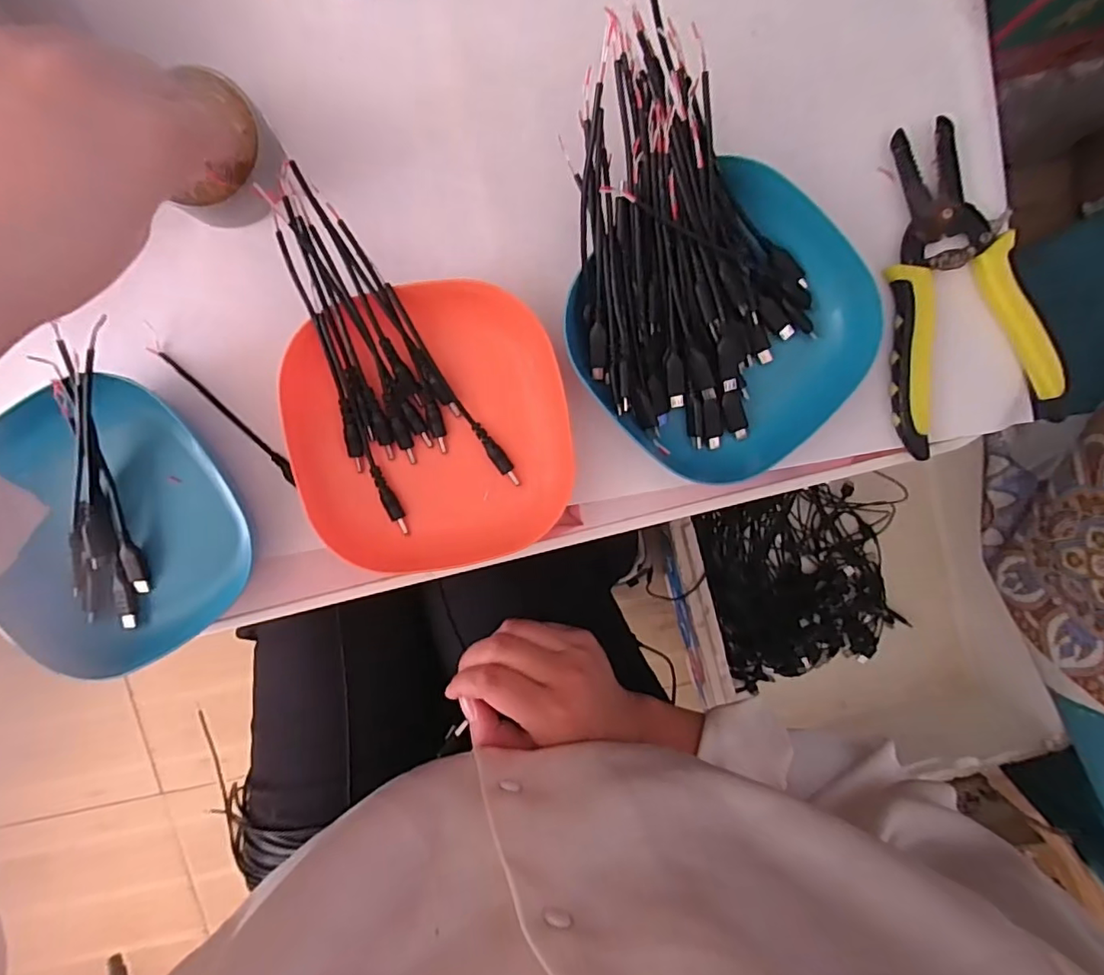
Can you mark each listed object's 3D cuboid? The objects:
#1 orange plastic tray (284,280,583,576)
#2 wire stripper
[{"bbox_3d":[-0.060,-0.027,0.297,0.135,0.026,0.139,-14,98,0],"label":"orange plastic tray"},{"bbox_3d":[0.209,-0.105,0.300,0.081,0.021,0.163,-19,98,1],"label":"wire stripper"}]

